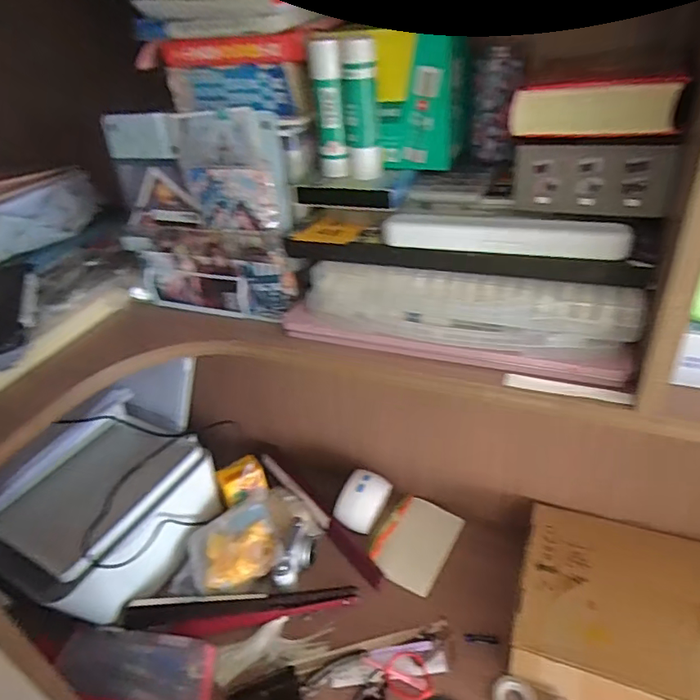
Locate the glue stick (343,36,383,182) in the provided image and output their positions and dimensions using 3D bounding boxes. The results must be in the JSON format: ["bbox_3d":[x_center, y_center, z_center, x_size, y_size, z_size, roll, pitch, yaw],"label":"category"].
[{"bbox_3d":[0.010,-0.206,0.454,0.021,0.109,0.020,-24,38,-24],"label":"glue stick"}]

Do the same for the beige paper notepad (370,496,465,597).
[{"bbox_3d":[0.102,0.301,0.829,0.111,0.014,0.157,16,41,29],"label":"beige paper notepad"}]

